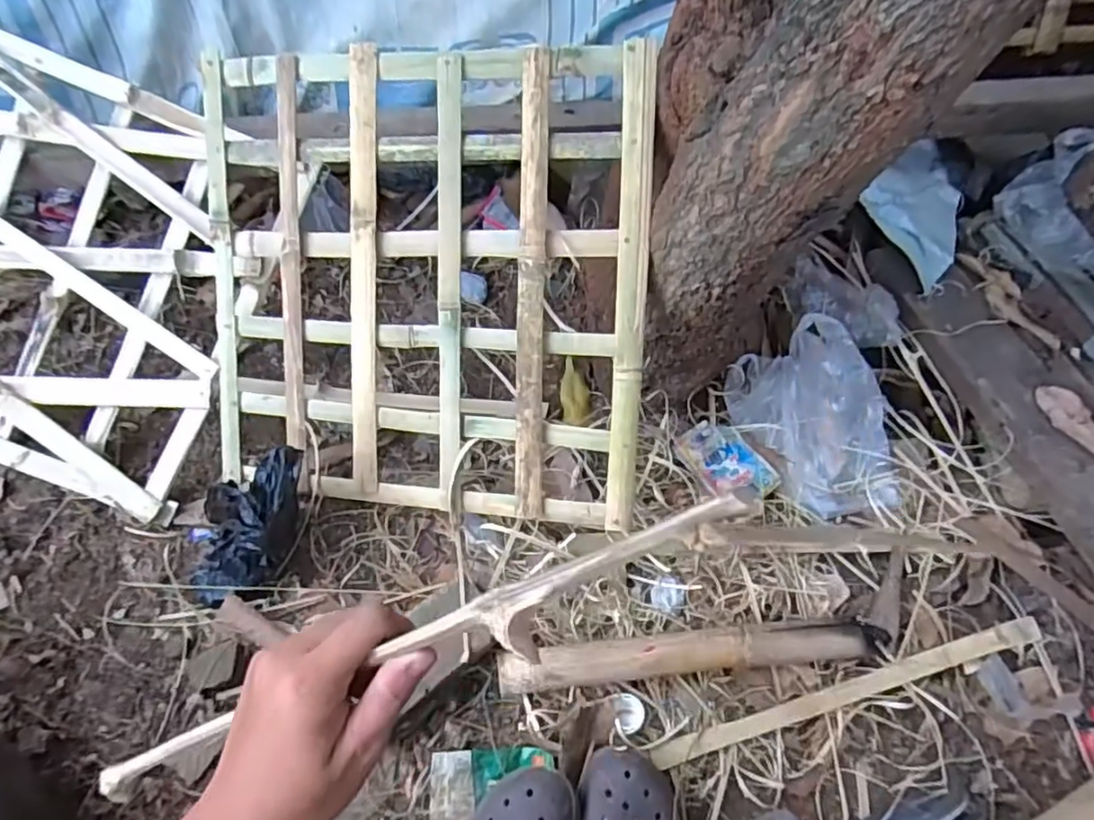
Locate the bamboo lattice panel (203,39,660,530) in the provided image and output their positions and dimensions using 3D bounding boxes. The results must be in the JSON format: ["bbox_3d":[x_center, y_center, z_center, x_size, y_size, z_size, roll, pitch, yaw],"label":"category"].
[{"bbox_3d":[-0.159,-0.139,0.736,0.538,0.042,0.503,4,98,13],"label":"bamboo lattice panel"}]

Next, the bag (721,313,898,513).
[{"bbox_3d":[0.358,0.011,0.862,0.173,0.120,0.238,-13,60,-13],"label":"bag"}]

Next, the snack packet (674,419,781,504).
[{"bbox_3d":[0.237,0.072,0.862,0.085,0.017,0.124,-27,64,-20],"label":"snack packet"}]

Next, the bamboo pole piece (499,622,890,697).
[{"bbox_3d":[0.168,0.271,0.718,0.432,0.050,0.044,-3,58,-7],"label":"bamboo pole piece"}]

